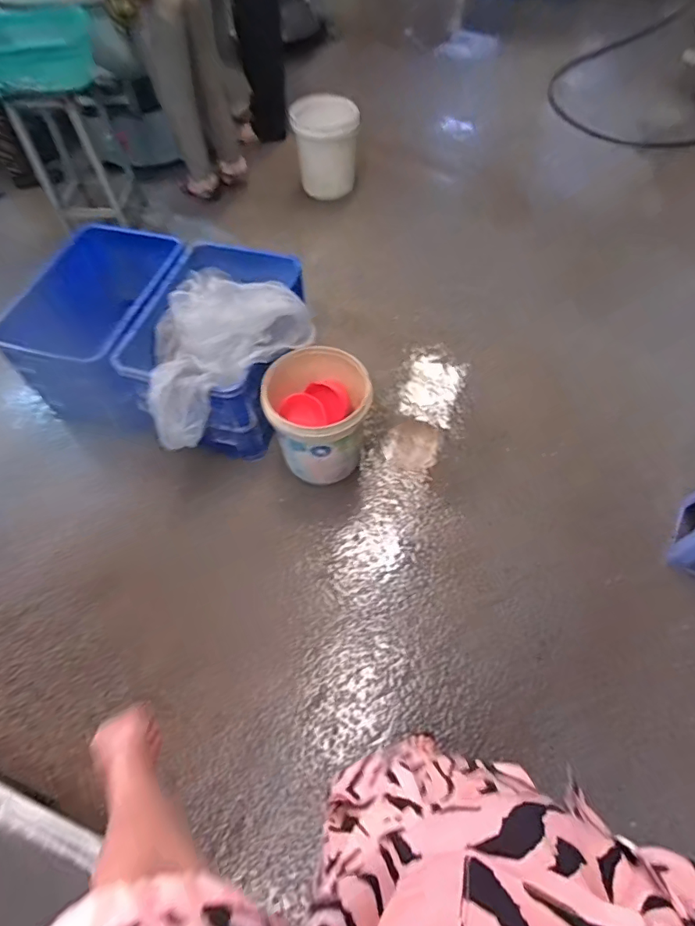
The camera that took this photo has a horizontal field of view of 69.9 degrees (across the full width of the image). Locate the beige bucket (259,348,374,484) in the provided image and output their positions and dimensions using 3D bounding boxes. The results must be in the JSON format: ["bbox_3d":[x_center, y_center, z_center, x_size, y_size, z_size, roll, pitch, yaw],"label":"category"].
[{"bbox_3d":[-0.077,-0.119,1.544,0.298,0.358,0.292,-1,58,2],"label":"beige bucket"}]

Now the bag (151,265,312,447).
[{"bbox_3d":[-0.435,-0.419,1.496,0.575,0.233,0.522,-35,63,-18],"label":"bag"}]

